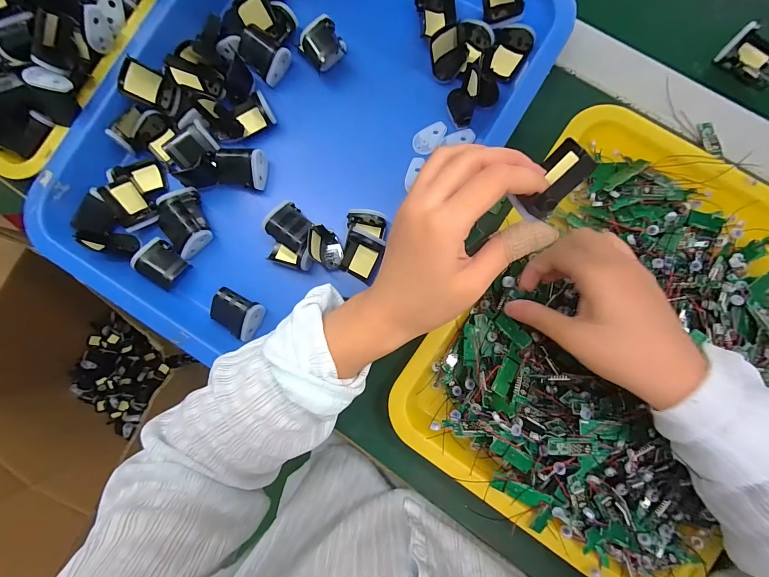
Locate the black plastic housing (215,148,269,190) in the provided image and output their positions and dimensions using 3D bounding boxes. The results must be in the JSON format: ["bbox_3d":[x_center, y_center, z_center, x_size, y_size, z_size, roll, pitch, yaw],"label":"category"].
[{"bbox_3d":[-0.134,-0.115,0.319,0.045,0.021,0.037,9,86,4],"label":"black plastic housing"}]

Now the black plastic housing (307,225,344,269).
[{"bbox_3d":[-0.054,-0.038,0.313,0.026,0.021,0.039,-26,84,1],"label":"black plastic housing"}]

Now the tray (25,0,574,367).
[{"bbox_3d":[-0.075,-0.154,0.329,0.333,0.072,0.445,33,88,6],"label":"tray"}]

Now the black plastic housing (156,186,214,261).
[{"bbox_3d":[-0.186,-0.061,0.316,0.040,0.023,0.060,-24,84,1],"label":"black plastic housing"}]

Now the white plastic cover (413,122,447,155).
[{"bbox_3d":[0.043,-0.142,0.319,0.022,0.004,0.037,44,89,6],"label":"white plastic cover"}]

